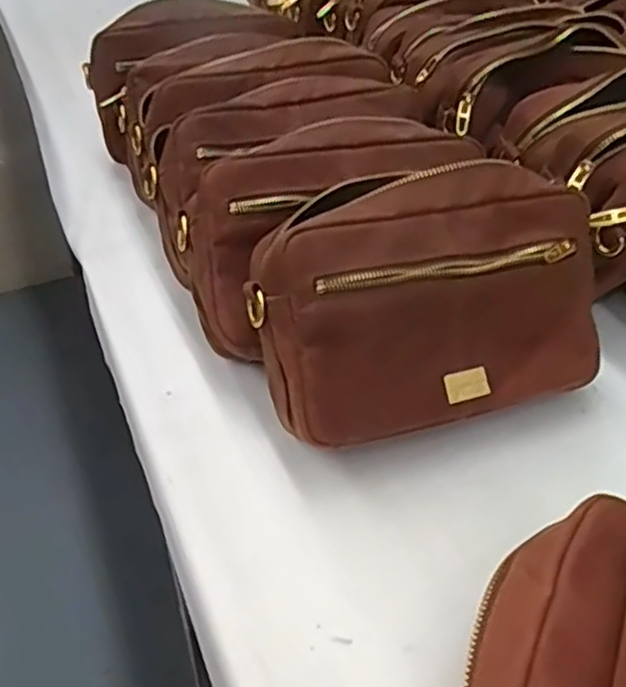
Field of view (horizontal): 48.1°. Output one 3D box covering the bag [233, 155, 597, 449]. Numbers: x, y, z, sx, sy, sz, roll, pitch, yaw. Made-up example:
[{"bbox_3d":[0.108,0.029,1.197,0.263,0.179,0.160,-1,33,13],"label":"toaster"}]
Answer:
[{"bbox_3d":[0.064,-0.028,0.391,0.197,0.142,0.066,-13,8,-18],"label":"bag"}]

